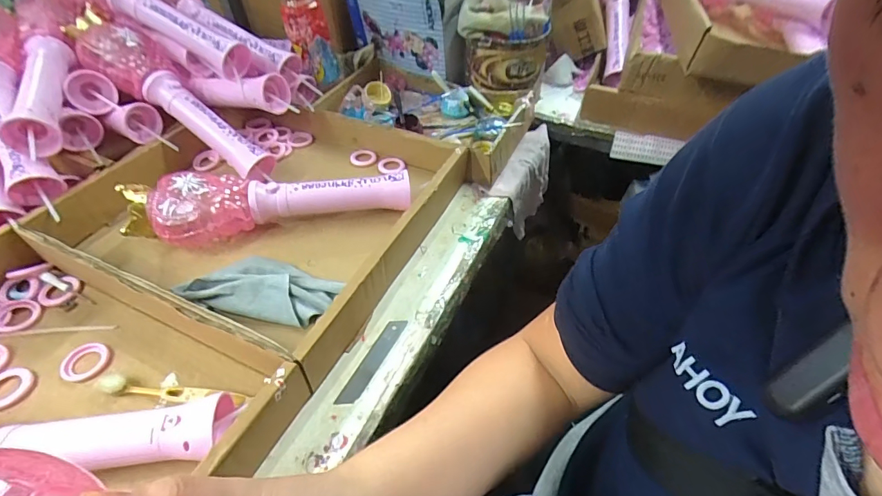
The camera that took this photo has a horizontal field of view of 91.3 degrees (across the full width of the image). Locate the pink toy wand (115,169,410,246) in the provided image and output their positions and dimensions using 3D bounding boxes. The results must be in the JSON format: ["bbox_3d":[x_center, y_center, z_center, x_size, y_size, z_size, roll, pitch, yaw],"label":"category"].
[{"bbox_3d":[-0.193,-0.060,0.510,0.306,0.070,0.082,-12,49,-13],"label":"pink toy wand"}]

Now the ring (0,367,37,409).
[{"bbox_3d":[-0.379,0.122,0.376,0.039,0.005,0.037,1,47,-2],"label":"ring"}]

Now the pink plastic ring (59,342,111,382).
[{"bbox_3d":[-0.324,0.103,0.393,0.035,0.007,0.037,1,47,-2],"label":"pink plastic ring"}]

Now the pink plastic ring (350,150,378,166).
[{"bbox_3d":[-0.111,-0.129,0.621,0.036,0.015,0.026,1,47,-2],"label":"pink plastic ring"}]

